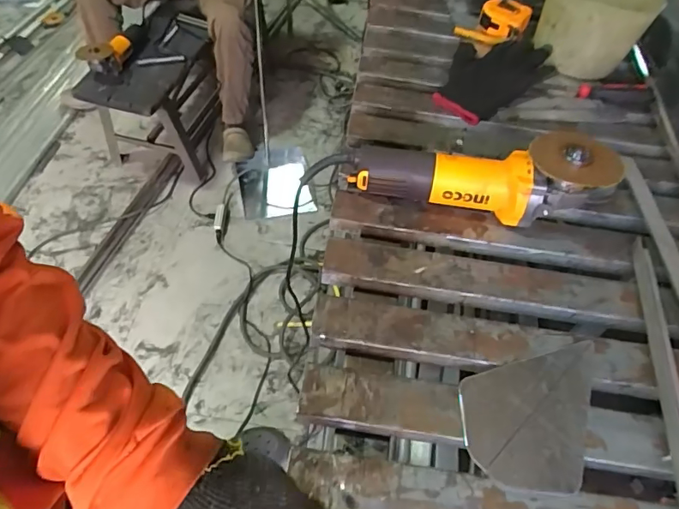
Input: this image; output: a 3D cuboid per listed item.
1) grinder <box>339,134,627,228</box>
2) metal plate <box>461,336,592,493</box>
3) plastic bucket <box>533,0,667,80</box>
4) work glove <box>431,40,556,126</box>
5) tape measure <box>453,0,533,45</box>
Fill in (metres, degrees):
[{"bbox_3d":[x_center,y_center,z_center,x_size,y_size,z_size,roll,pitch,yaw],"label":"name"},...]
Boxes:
[{"bbox_3d":[0.154,-0.095,0.549,0.277,0.097,0.077,11,53,4],"label":"grinder"},{"bbox_3d":[0.184,0.147,0.427,0.153,0.006,0.112,-10,56,-15],"label":"metal plate"},{"bbox_3d":[0.398,-0.372,0.766,0.152,0.108,0.170,16,53,5],"label":"plastic bucket"},{"bbox_3d":[0.230,-0.273,0.728,0.140,0.033,0.225,30,55,15],"label":"work glove"},{"bbox_3d":[0.267,-0.403,0.824,0.105,0.040,0.100,26,54,13],"label":"tape measure"}]

